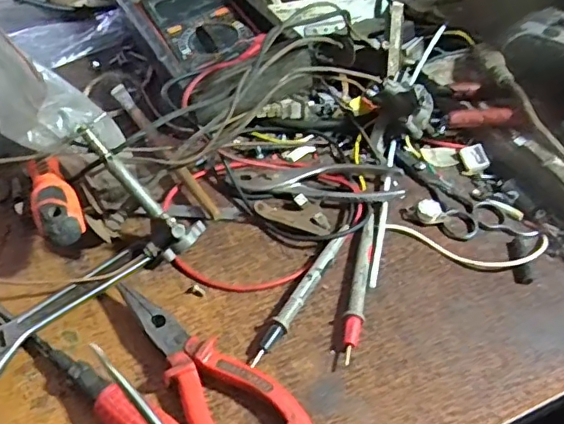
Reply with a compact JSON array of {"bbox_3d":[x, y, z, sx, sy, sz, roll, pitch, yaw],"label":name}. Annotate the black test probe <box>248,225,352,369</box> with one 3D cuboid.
[{"bbox_3d":[0.014,0.049,0.365,0.011,0.007,0.121,22,51,20],"label":"black test probe"}]

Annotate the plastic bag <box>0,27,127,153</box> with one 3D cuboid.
[{"bbox_3d":[-0.152,-0.073,0.379,0.074,0.088,0.077,-17,49,-15],"label":"plastic bag"}]

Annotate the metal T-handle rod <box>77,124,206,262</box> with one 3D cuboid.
[{"bbox_3d":[-0.093,-0.016,0.369,0.100,0.017,0.029,49,56,-8],"label":"metal T-handle rod"}]

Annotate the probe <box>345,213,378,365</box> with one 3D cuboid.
[{"bbox_3d":[0.050,0.045,0.375,0.013,0.011,0.118,9,48,9],"label":"probe"}]

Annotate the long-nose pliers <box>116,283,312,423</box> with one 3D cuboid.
[{"bbox_3d":[-0.045,0.091,0.323,0.052,0.020,0.141,-34,55,-27],"label":"long-nose pliers"}]

